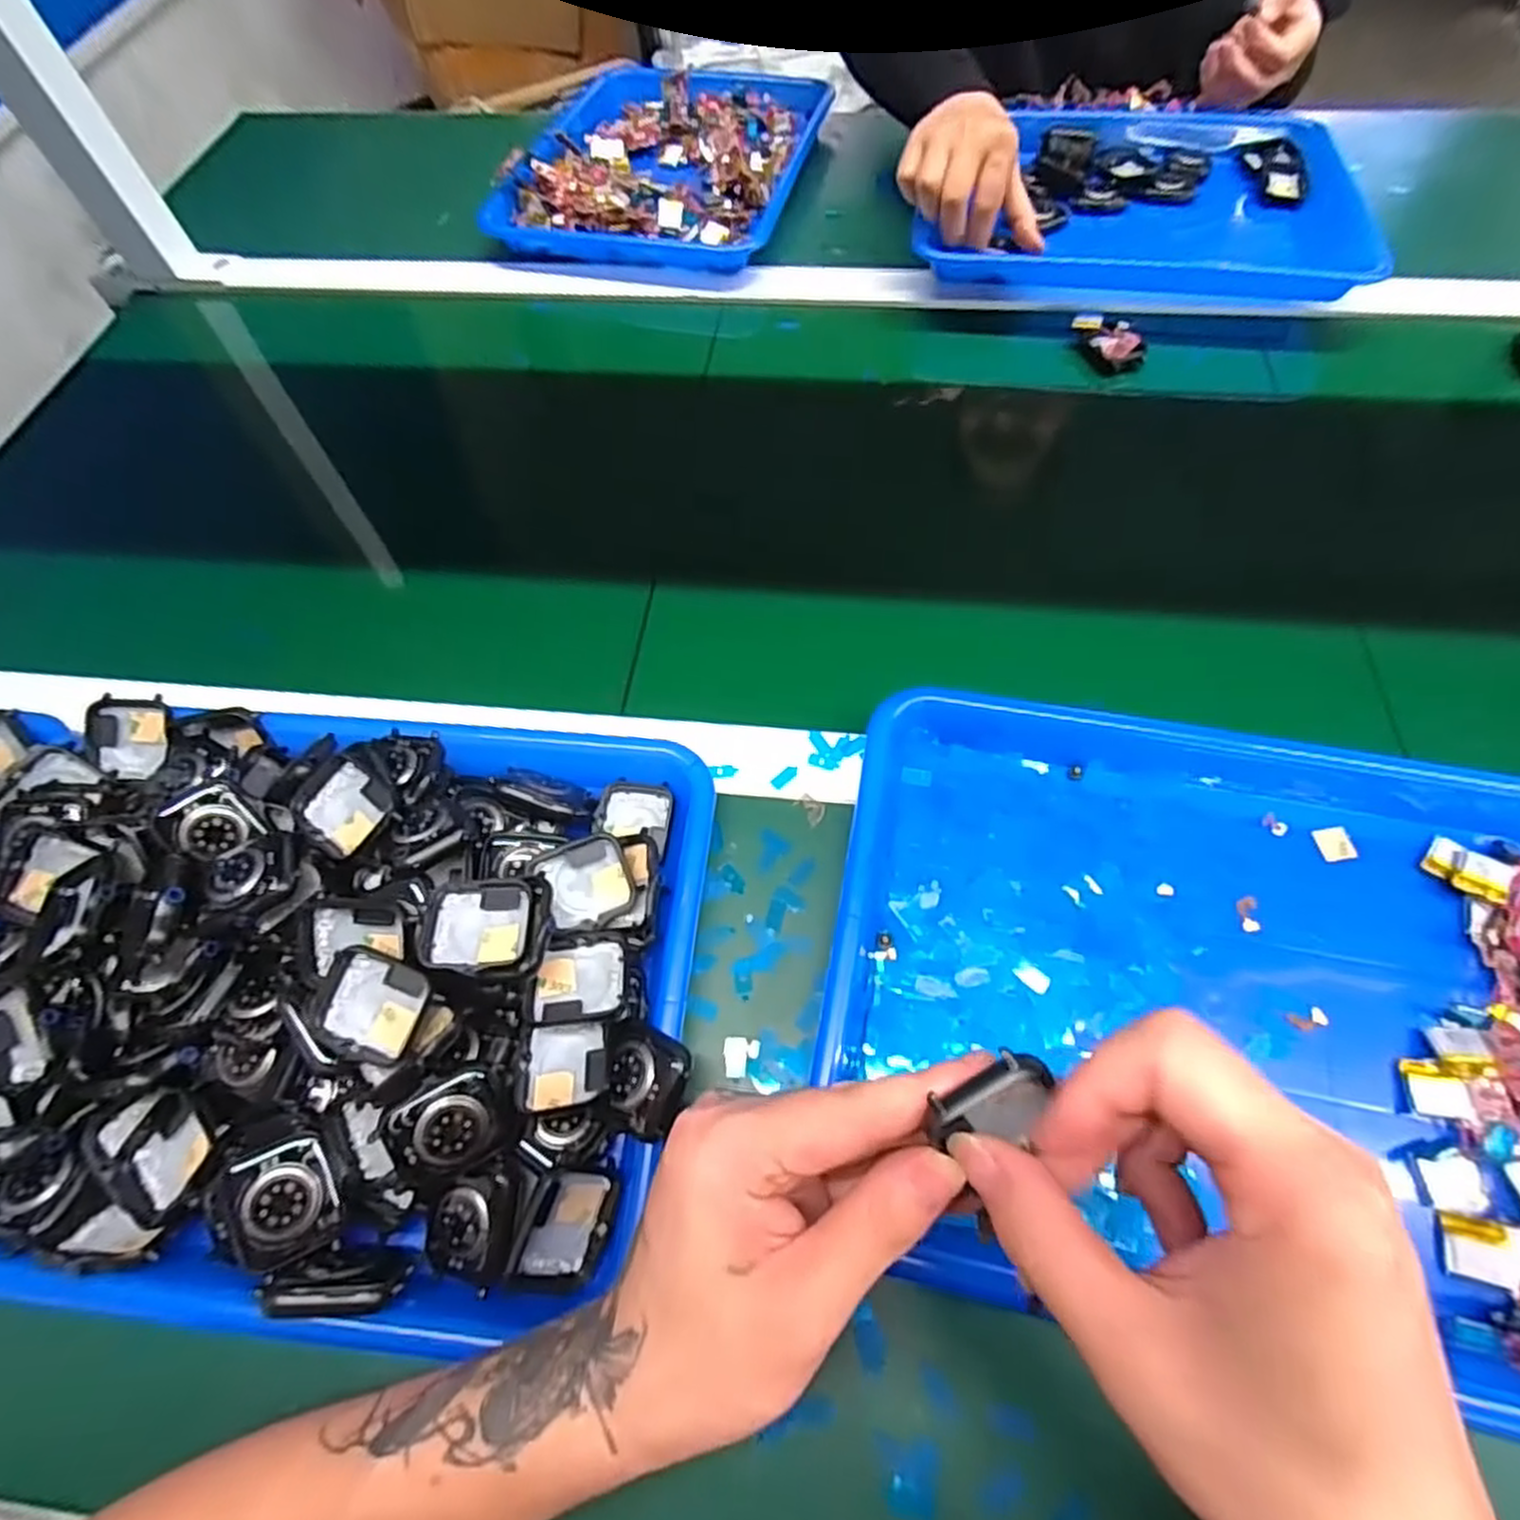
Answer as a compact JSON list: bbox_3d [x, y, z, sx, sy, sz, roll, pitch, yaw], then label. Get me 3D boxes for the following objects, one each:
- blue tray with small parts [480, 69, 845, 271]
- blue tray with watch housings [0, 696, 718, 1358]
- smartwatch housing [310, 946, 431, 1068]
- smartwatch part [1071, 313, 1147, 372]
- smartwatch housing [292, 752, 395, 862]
[{"bbox_3d":[-0.080,-0.536,0.660,0.242,0.028,0.287,11,64,8],"label":"blue tray with small parts"},{"bbox_3d":[-0.195,0.086,0.317,0.330,0.058,0.252,5,63,5],"label":"blue tray with watch housings"},{"bbox_3d":[-0.151,0.097,0.290,0.043,0.013,0.037,13,64,9],"label":"smartwatch housing"},{"bbox_3d":[0.257,-0.309,0.547,0.037,0.013,0.055,-25,64,-10],"label":"smartwatch part"},{"bbox_3d":[-0.183,0.021,0.327,0.035,0.013,0.041,-44,85,-11],"label":"smartwatch housing"}]

